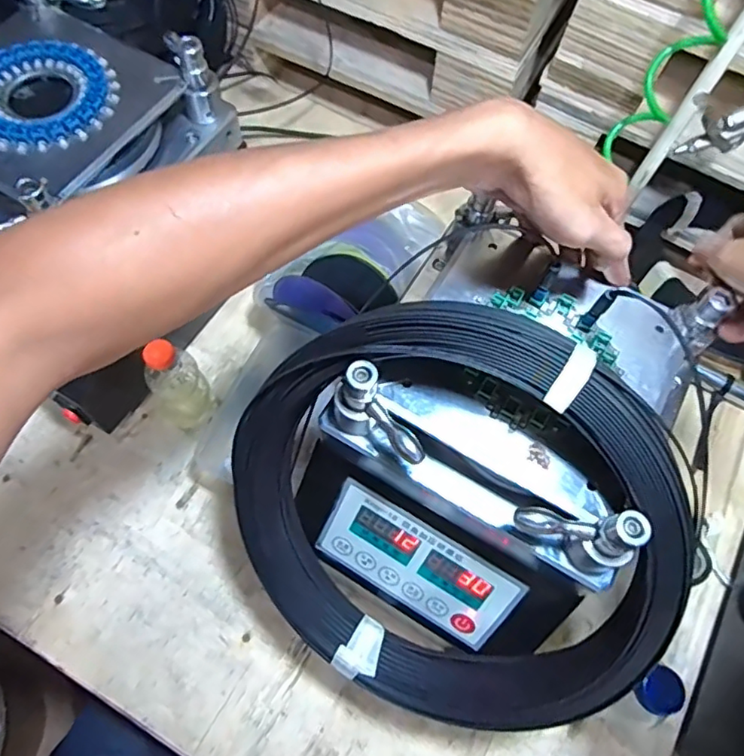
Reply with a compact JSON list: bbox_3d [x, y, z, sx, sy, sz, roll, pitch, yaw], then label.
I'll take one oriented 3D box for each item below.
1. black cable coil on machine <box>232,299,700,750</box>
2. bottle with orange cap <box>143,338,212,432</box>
[{"bbox_3d":[0.044,0.102,0.394,0.296,0.305,0.057,31,28,11],"label":"black cable coil on machine"},{"bbox_3d":[-0.200,0.004,0.593,0.055,0.131,0.059,-36,72,-17],"label":"bottle with orange cap"}]

